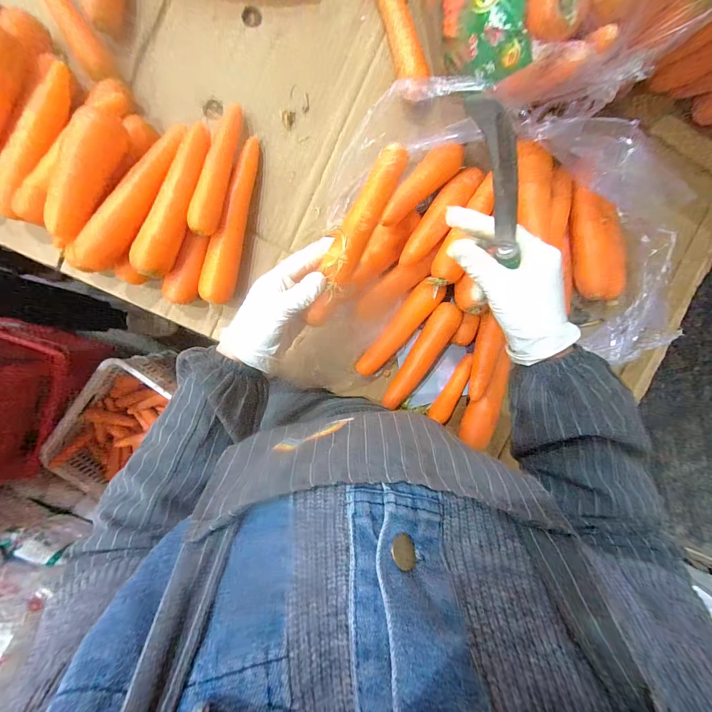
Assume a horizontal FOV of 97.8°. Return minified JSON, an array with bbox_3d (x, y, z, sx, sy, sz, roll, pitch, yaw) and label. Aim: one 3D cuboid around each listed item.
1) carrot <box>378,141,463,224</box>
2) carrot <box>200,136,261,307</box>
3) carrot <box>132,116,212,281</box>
[{"bbox_3d":[0.075,-0.203,0.363,0.125,0.027,0.035,-40,98,2],"label":"carrot"},{"bbox_3d":[-0.154,-0.168,0.389,0.034,0.039,0.204,14,96,-5],"label":"carrot"},{"bbox_3d":[-0.202,-0.174,0.347,0.033,0.034,0.174,21,95,-6],"label":"carrot"}]

